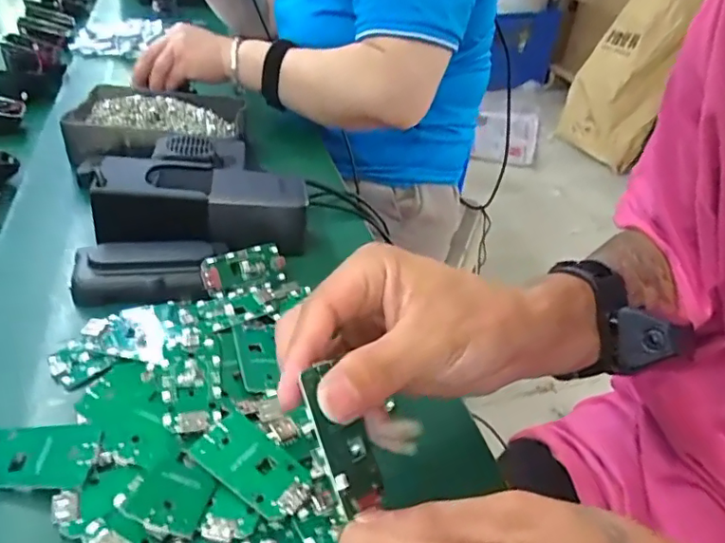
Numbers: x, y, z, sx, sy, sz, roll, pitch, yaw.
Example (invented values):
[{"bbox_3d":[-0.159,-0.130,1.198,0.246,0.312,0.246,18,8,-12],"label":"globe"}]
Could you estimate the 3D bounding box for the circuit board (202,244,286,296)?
[{"bbox_3d":[-0.087,-0.001,0.391,0.062,0.029,0.010,-19,-1,-37],"label":"circuit board"}]

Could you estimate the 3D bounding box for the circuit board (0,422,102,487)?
[{"bbox_3d":[-0.161,0.088,0.261,0.064,0.006,0.031,3,37,-2],"label":"circuit board"}]

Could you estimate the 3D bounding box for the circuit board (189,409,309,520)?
[{"bbox_3d":[-0.055,0.096,0.265,0.062,0.005,0.030,28,43,28],"label":"circuit board"}]

